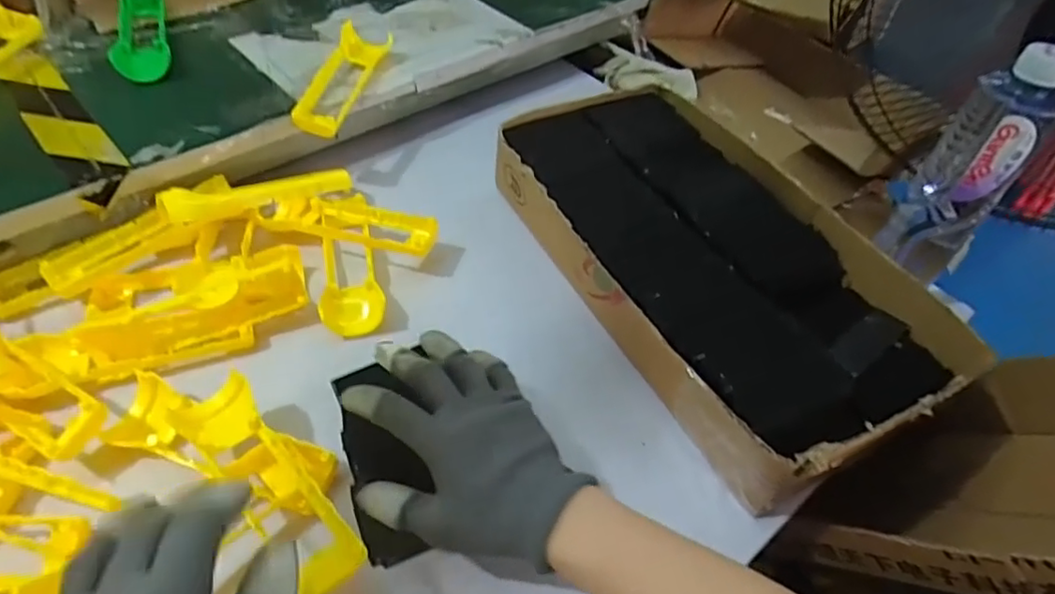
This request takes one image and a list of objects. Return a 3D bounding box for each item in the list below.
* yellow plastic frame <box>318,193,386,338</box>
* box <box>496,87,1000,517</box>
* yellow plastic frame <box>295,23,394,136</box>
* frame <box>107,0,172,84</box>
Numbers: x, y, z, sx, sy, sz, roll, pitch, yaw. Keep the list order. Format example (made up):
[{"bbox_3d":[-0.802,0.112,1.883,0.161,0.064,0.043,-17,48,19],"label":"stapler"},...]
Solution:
[{"bbox_3d":[-0.161,-0.031,0.545,0.050,0.028,0.151,-10,50,-14],"label":"yellow plastic frame"},{"bbox_3d":[0.155,-0.037,0.543,0.224,0.080,0.404,-19,52,-21],"label":"box"},{"bbox_3d":[-0.187,-0.224,0.620,0.048,0.029,0.164,10,48,4],"label":"yellow plastic frame"},{"bbox_3d":[-0.403,-0.273,0.641,0.051,0.029,0.155,-16,51,-19],"label":"frame"}]

